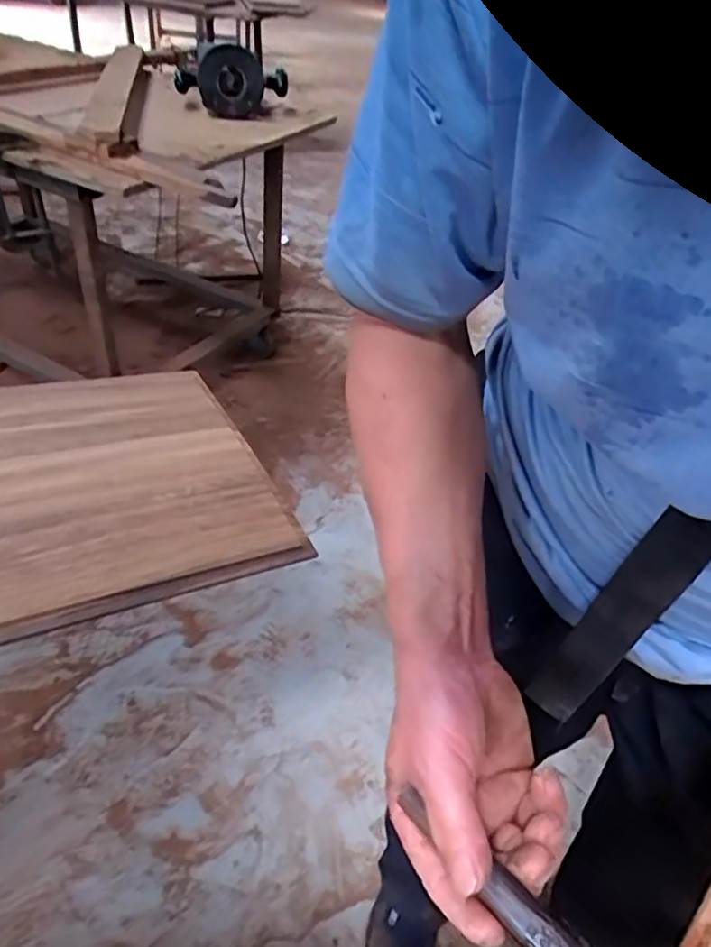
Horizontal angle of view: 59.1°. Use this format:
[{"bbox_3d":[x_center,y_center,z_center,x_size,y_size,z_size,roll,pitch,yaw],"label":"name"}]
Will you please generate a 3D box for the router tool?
[{"bbox_3d":[-0.304,-0.978,1.573,0.153,0.157,0.261,25,44,20],"label":"router tool"}]

